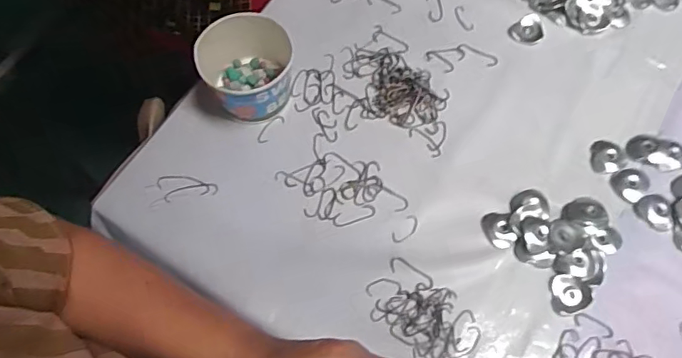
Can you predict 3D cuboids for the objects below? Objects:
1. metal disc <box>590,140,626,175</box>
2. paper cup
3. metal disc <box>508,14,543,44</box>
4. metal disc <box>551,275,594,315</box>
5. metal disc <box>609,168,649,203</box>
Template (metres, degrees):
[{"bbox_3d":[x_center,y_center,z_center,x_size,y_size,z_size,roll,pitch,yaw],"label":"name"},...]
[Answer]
[{"bbox_3d":[0.274,-0.022,0.542,0.033,0.008,0.034,0,66,0],"label":"metal disc"},{"bbox_3d":[-0.094,-0.111,0.542,0.083,0.073,0.085,0,66,0],"label":"paper cup"},{"bbox_3d":[0.214,-0.170,0.602,0.041,0.005,0.033,-33,70,-13],"label":"metal disc"},{"bbox_3d":[0.212,0.107,0.484,0.036,0.004,0.034,0,66,0],"label":"metal disc"},{"bbox_3d":[0.292,0.004,0.531,0.032,0.010,0.035,0,66,0],"label":"metal disc"}]

